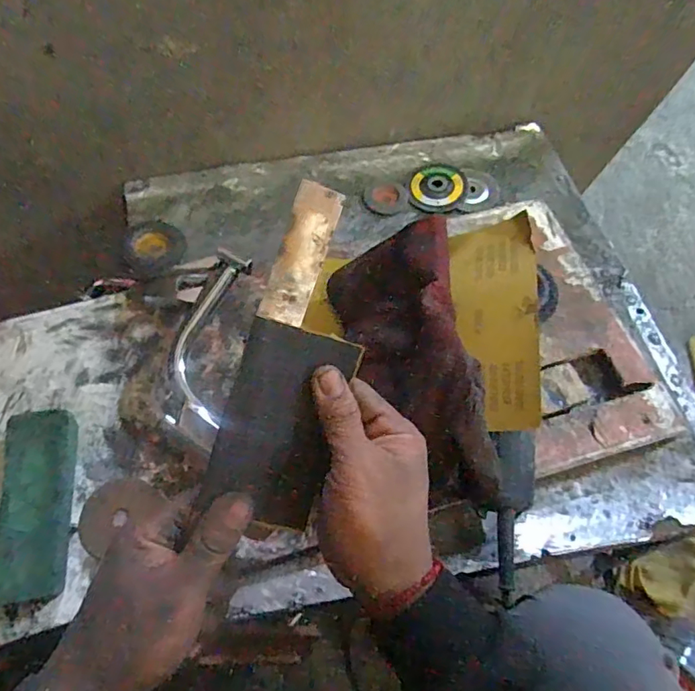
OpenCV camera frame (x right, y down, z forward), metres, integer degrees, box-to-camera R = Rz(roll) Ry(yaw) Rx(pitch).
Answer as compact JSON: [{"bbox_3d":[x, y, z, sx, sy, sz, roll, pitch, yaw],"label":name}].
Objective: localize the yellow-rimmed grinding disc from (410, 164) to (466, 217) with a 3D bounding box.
[{"bbox_3d":[0.132,-0.232,0.765,0.080,0.004,0.100,15,62,6],"label":"yellow-rimmed grinding disc"}]

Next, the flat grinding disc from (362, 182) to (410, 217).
[{"bbox_3d":[0.056,-0.214,0.763,0.065,0.008,0.059,31,65,14],"label":"flat grinding disc"}]

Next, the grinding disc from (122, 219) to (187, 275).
[{"bbox_3d":[-0.263,-0.130,0.701,0.088,0.018,0.069,-11,93,9],"label":"grinding disc"}]

